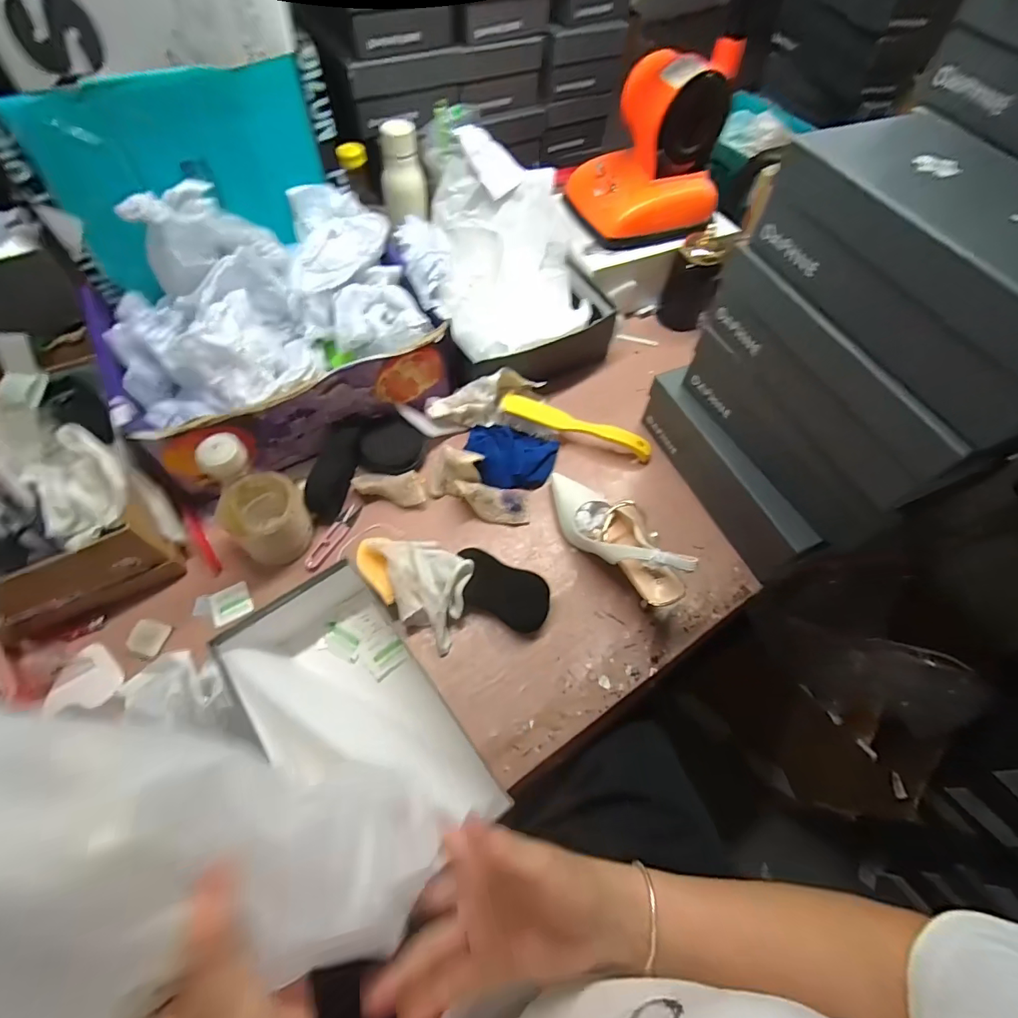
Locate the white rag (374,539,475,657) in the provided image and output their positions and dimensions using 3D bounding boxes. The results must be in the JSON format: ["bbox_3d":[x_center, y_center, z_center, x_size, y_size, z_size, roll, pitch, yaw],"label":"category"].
[{"bbox_3d":[-0.091,0.088,0.580,0.092,0.052,0.154,-17,61,-14],"label":"white rag"}]

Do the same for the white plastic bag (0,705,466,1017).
[{"bbox_3d":[-0.174,0.186,0.239,0.317,0.049,0.172,18,51,-36],"label":"white plastic bag"}]

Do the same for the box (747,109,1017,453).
[{"bbox_3d":[0.366,-0.206,0.406,0.150,0.101,0.292,-17,61,-14],"label":"box"}]

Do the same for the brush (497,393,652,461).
[{"bbox_3d":[0.096,-0.116,0.701,0.218,0.045,0.033,14,59,4],"label":"brush"}]

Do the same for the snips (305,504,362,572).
[{"bbox_3d":[-0.230,0.034,0.629,0.027,0.013,0.106,20,59,8],"label":"snips"}]

